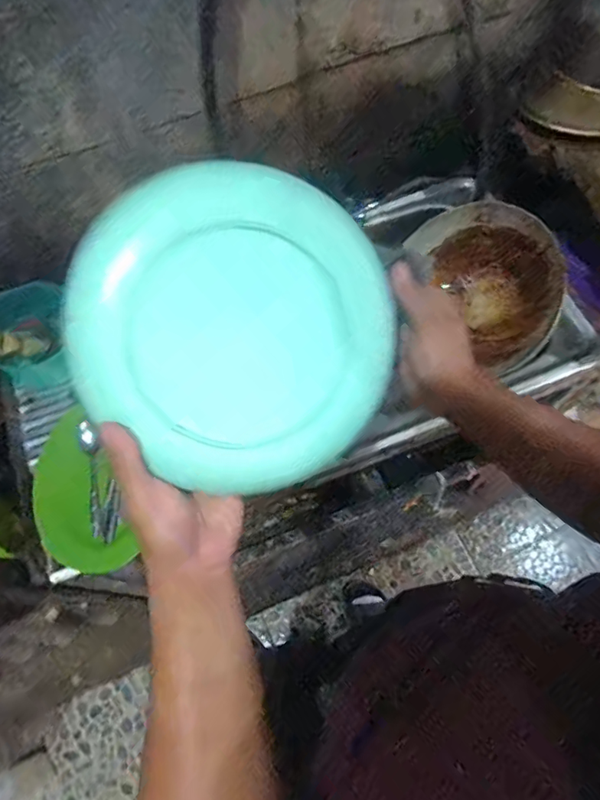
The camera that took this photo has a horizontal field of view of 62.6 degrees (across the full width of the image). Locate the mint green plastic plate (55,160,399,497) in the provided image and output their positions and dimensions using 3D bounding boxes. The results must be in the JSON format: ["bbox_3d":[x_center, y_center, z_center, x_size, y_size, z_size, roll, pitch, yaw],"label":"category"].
[{"bbox_3d":[-0.040,-0.048,0.357,0.213,0.022,0.227,-3,105,-13],"label":"mint green plastic plate"}]

